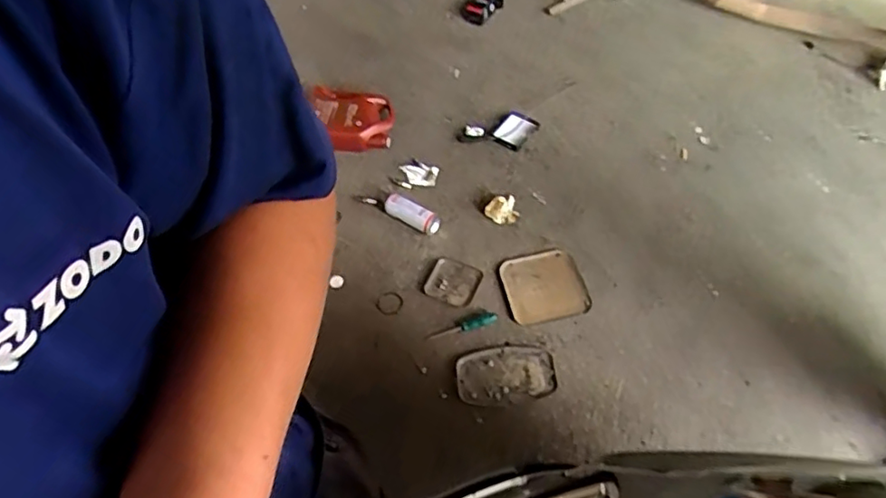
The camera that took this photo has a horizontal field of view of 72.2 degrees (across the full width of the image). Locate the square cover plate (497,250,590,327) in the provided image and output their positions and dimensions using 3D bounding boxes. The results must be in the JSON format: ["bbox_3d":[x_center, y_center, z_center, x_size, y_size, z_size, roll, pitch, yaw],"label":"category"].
[{"bbox_3d":[0.268,0.099,1.633,0.198,0.026,0.209,-14,57,-4],"label":"square cover plate"}]

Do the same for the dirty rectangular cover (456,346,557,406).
[{"bbox_3d":[0.155,0.304,1.499,0.241,0.032,0.138,-10,57,-2],"label":"dirty rectangular cover"}]

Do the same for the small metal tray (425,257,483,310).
[{"bbox_3d":[0.026,0.089,1.658,0.141,0.023,0.121,22,61,17],"label":"small metal tray"}]

